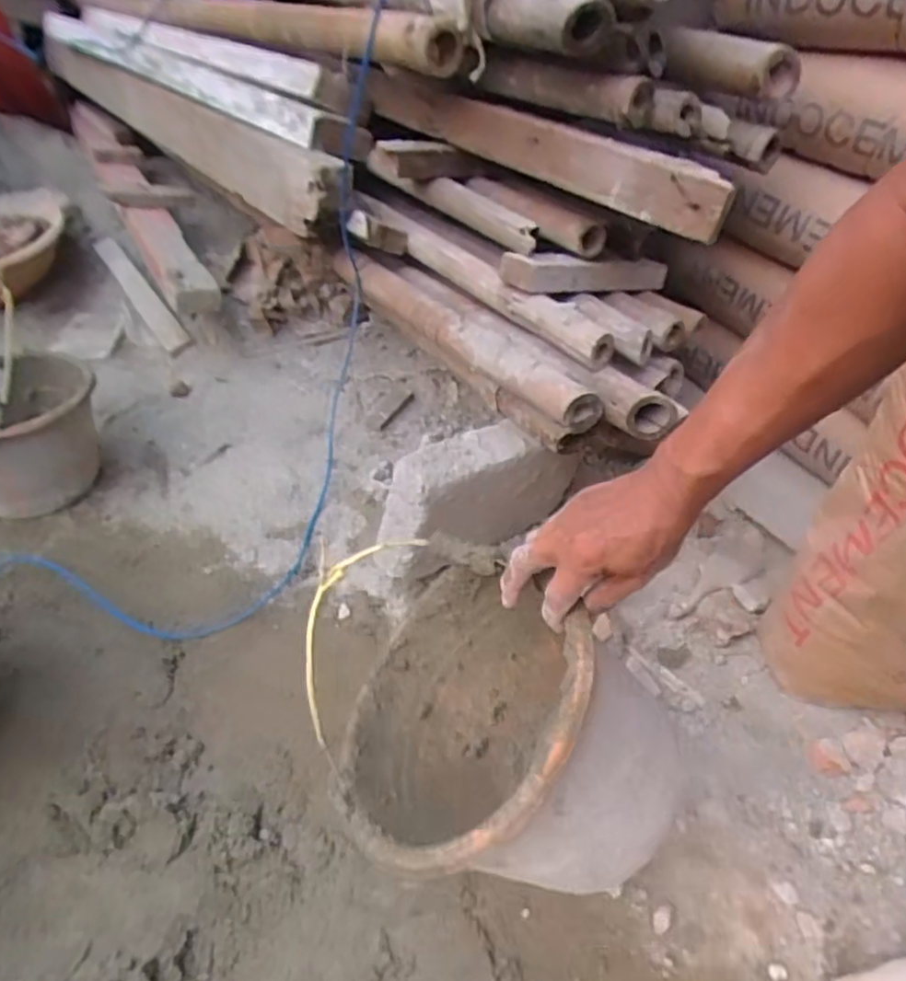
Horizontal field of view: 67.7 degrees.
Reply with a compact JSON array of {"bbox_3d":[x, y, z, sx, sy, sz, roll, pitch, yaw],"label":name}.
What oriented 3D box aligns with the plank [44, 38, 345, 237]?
[{"bbox_3d":[-0.693,-0.864,1.534,0.061,0.126,1.708,-11,38,-37],"label":"plank"}]

